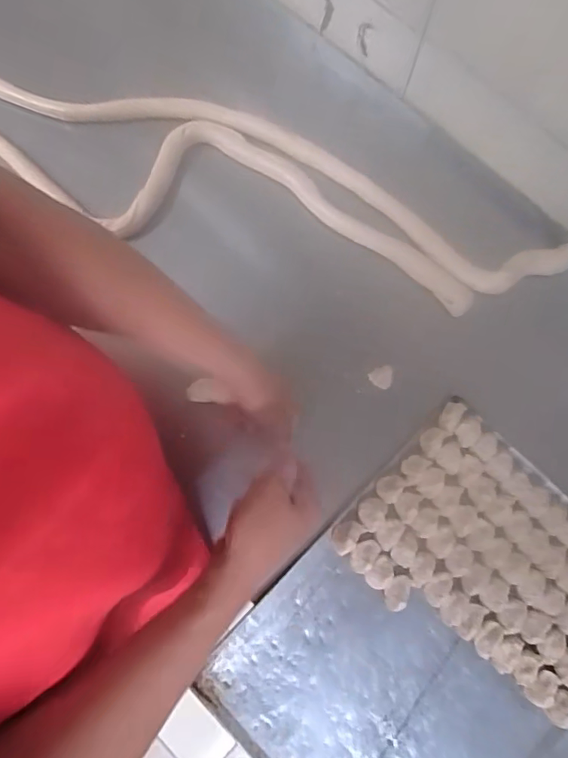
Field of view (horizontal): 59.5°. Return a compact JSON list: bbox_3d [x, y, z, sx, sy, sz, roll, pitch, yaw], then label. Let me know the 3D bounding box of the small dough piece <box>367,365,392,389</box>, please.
[{"bbox_3d":[0.124,-0.001,0.623,0.029,0.008,0.027,-33,80,-8],"label":"small dough piece"}]

